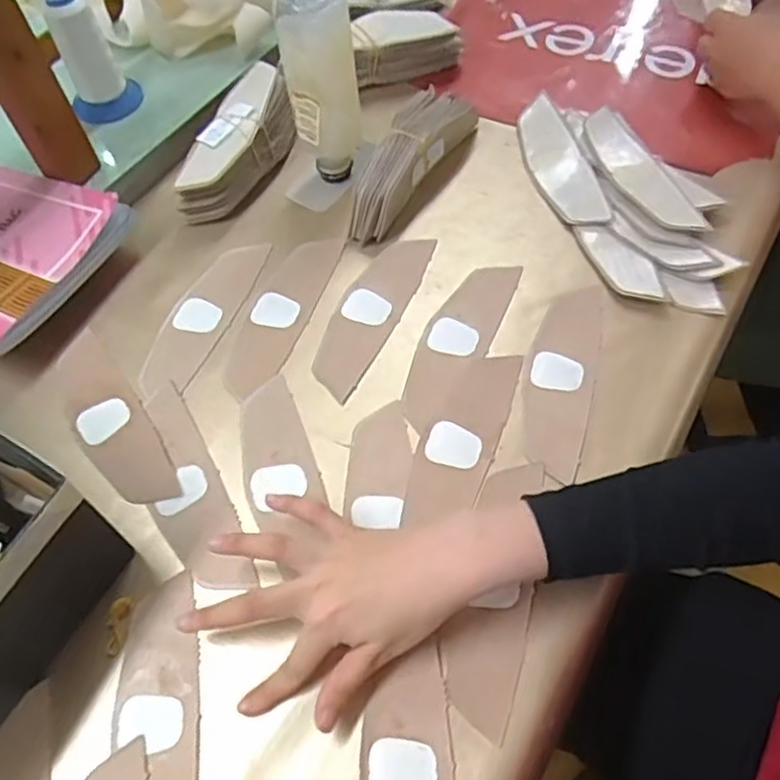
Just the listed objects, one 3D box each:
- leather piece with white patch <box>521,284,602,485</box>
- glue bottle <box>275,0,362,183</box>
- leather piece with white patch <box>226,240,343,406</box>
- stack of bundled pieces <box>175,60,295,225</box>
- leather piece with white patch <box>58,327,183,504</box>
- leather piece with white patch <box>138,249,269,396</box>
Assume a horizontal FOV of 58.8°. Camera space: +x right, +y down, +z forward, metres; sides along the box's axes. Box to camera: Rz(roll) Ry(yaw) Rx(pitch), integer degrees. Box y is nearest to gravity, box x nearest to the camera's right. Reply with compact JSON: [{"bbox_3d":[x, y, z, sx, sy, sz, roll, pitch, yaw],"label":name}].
[{"bbox_3d":[0.132,-0.014,0.533,0.051,0.004,0.167,11,59,10],"label":"leather piece with white patch"},{"bbox_3d":[-0.057,-0.259,0.593,0.059,0.164,0.053,-10,58,-4],"label":"glue bottle"},{"bbox_3d":[-0.091,-0.066,0.580,0.049,0.007,0.168,17,60,13],"label":"leather piece with white patch"},{"bbox_3d":[-0.138,-0.229,0.646,0.058,0.051,0.170,22,74,16],"label":"stack of bundled pieces"},{"bbox_3d":[-0.215,0.020,0.532,0.051,0.004,0.171,-29,61,-14],"label":"leather piece with white patch"},{"bbox_3d":[-0.157,-0.064,0.582,0.048,0.004,0.162,18,61,14],"label":"leather piece with white patch"}]

